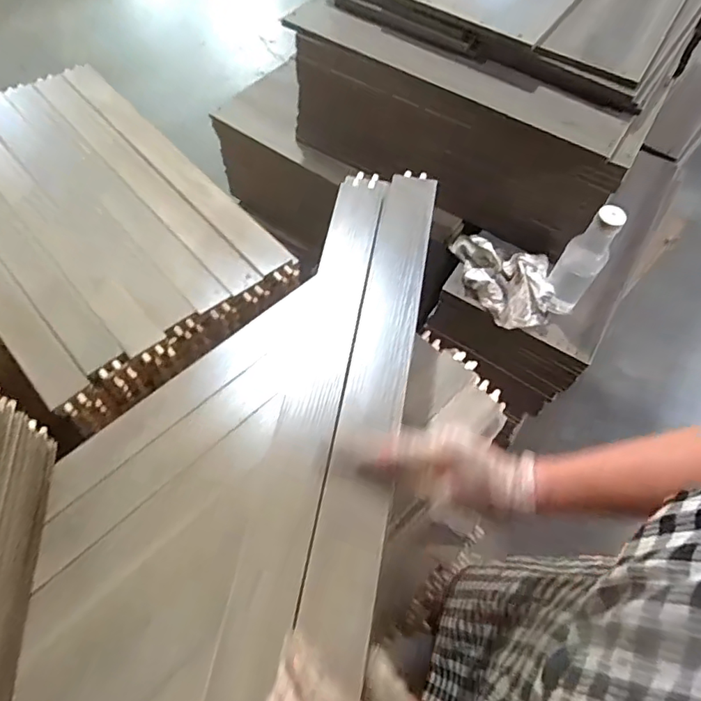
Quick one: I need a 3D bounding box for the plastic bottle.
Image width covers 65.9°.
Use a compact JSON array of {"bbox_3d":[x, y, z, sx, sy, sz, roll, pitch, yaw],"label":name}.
[{"bbox_3d":[0.367,-0.139,0.862,0.062,0.210,0.054,29,62,13],"label":"plastic bottle"}]

